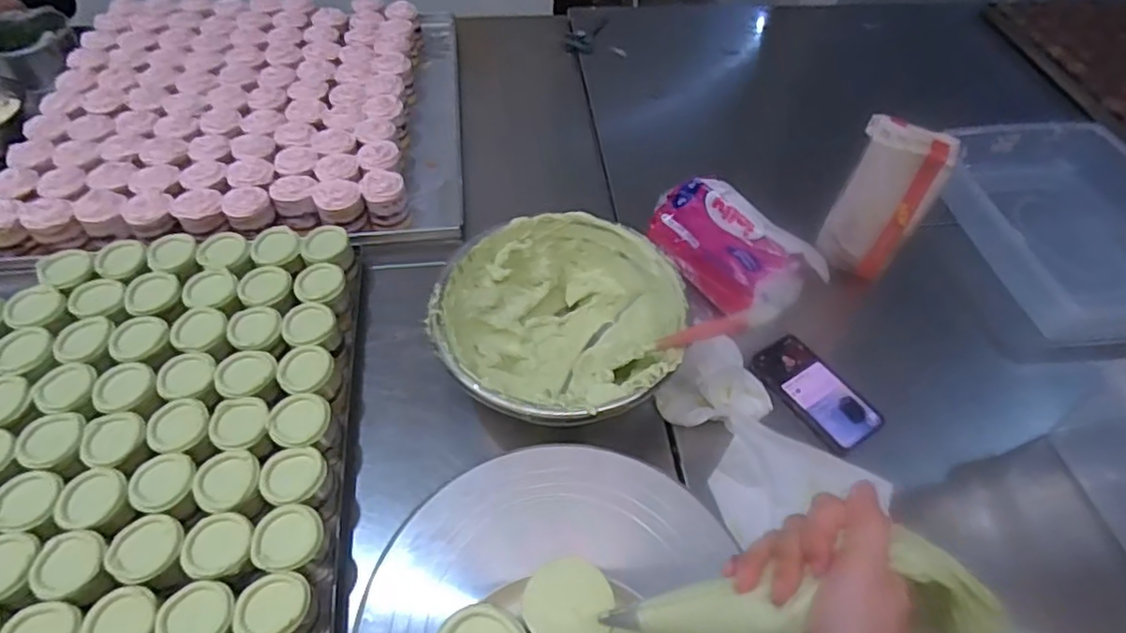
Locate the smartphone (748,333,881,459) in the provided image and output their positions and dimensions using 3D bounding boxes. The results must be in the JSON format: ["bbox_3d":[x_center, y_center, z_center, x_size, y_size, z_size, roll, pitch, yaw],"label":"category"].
[{"bbox_3d":[0.288,0.086,0.735,0.077,0.016,0.146,-29,60,-23],"label":"smartphone"}]

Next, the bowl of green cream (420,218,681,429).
[{"bbox_3d":[-0.006,0.016,0.706,0.256,0.104,0.258,2,53,-2],"label":"bowl of green cream"}]

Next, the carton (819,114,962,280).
[{"bbox_3d":[0.393,-0.146,0.794,0.104,0.185,0.062,22,55,12],"label":"carton"}]

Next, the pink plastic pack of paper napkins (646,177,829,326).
[{"bbox_3d":[0.221,-0.100,0.819,0.128,0.093,0.211,-31,61,-24],"label":"pink plastic pack of paper napkins"}]

